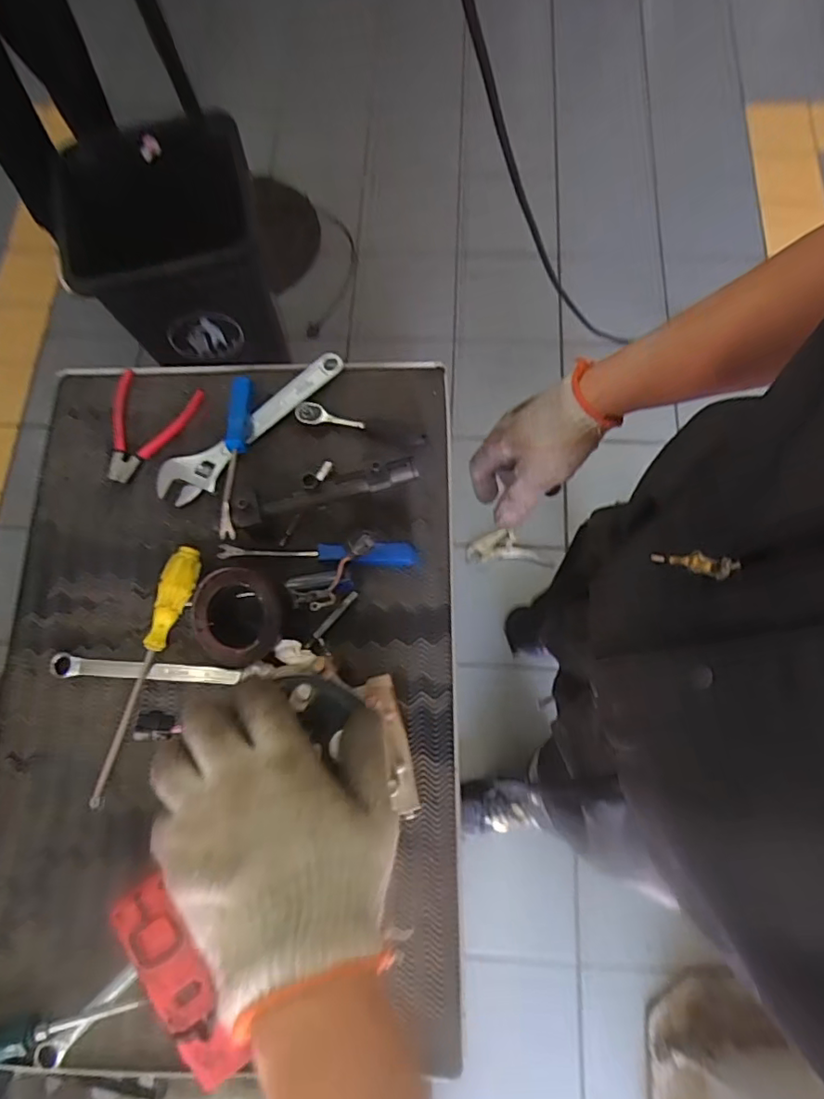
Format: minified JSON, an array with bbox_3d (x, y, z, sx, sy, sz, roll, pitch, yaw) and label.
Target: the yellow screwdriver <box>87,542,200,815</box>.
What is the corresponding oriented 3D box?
[{"bbox_3d":[-0.256,0.116,0.551,0.026,0.032,0.247,14,74,6],"label":"yellow screwdriver"}]

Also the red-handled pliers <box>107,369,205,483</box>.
[{"bbox_3d":[-0.289,-0.131,0.622,0.082,0.027,0.119,11,74,5],"label":"red-handled pliers"}]

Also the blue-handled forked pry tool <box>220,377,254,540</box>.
[{"bbox_3d":[-0.186,-0.102,0.594,0.022,0.025,0.189,-2,61,1],"label":"blue-handled forked pry tool"}]

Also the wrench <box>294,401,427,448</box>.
[{"bbox_3d":[-0.056,-0.135,0.618,0.144,0.018,0.022,15,74,6],"label":"wrench"}]

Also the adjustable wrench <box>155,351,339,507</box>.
[{"bbox_3d":[-0.170,-0.132,0.627,0.241,0.013,0.052,-38,76,-9],"label":"adjustable wrench"}]

